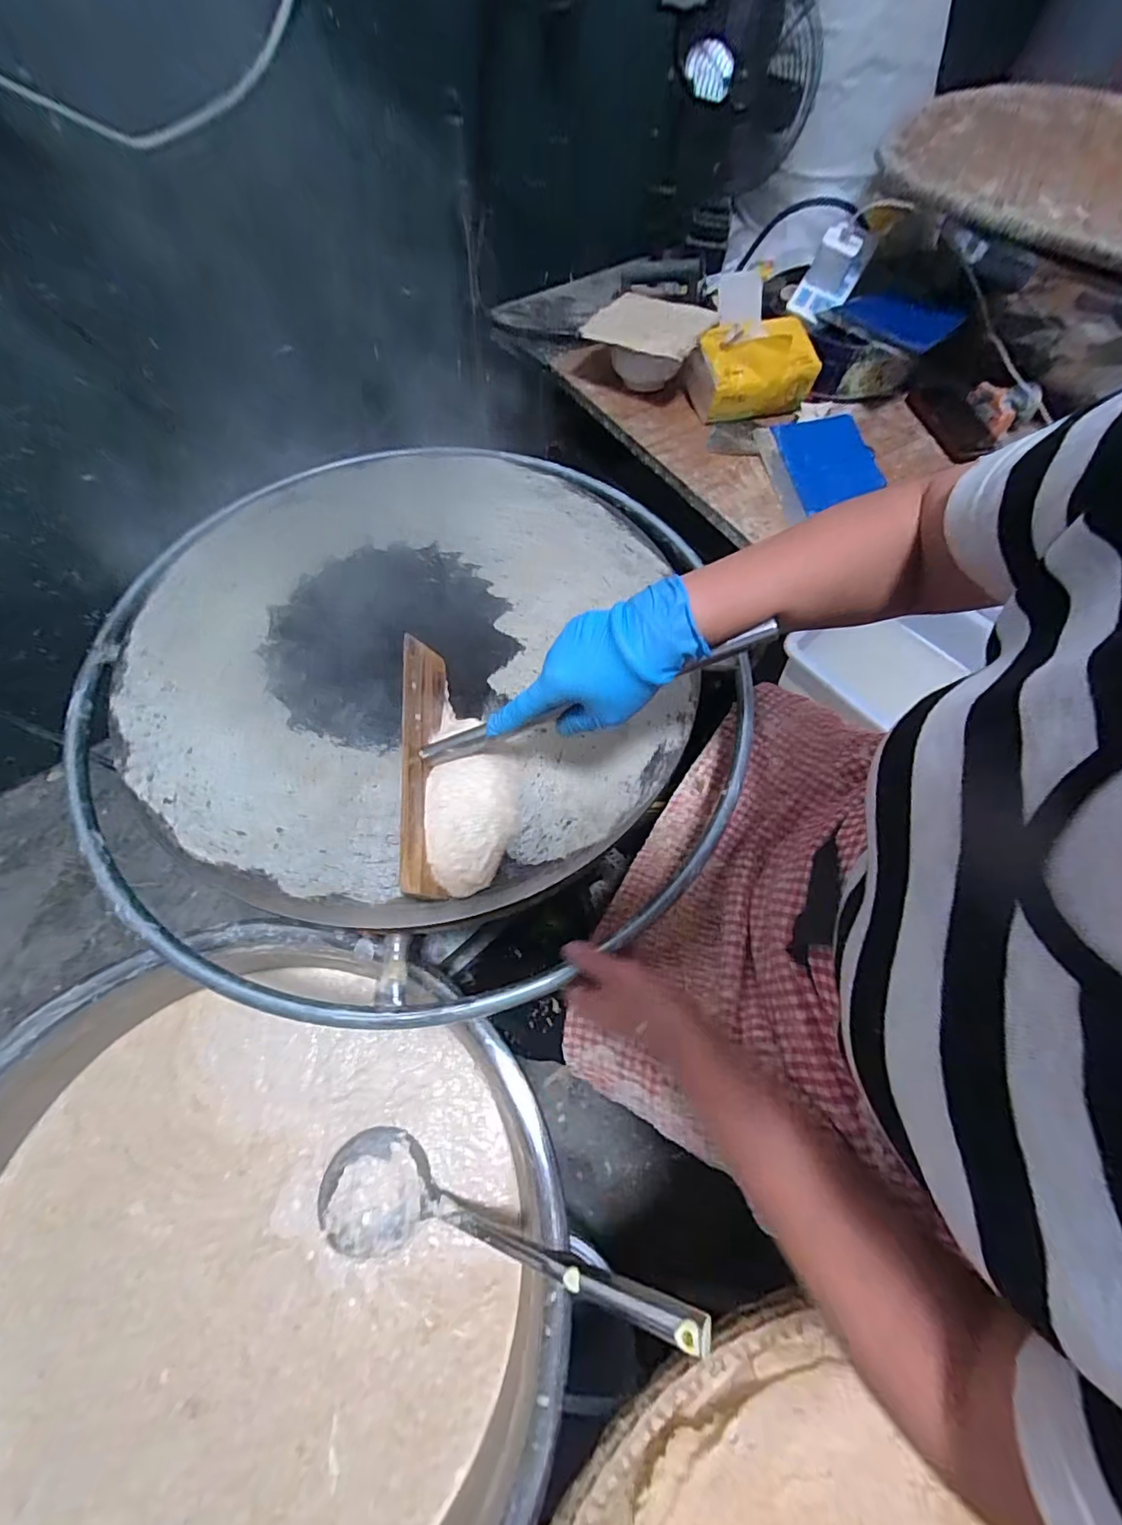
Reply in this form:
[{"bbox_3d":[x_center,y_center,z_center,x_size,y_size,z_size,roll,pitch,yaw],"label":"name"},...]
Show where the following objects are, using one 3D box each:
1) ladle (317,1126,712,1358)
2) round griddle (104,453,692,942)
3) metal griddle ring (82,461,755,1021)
[{"bbox_3d":[-0.058,0.429,0.477,0.374,0.072,0.096,-5,60,27],"label":"ladle"},{"bbox_3d":[-0.140,-0.131,0.549,0.547,0.022,0.580,1,64,-3],"label":"round griddle"},{"bbox_3d":[-0.145,-0.101,0.575,0.699,0.072,0.696,1,64,-3],"label":"metal griddle ring"}]

